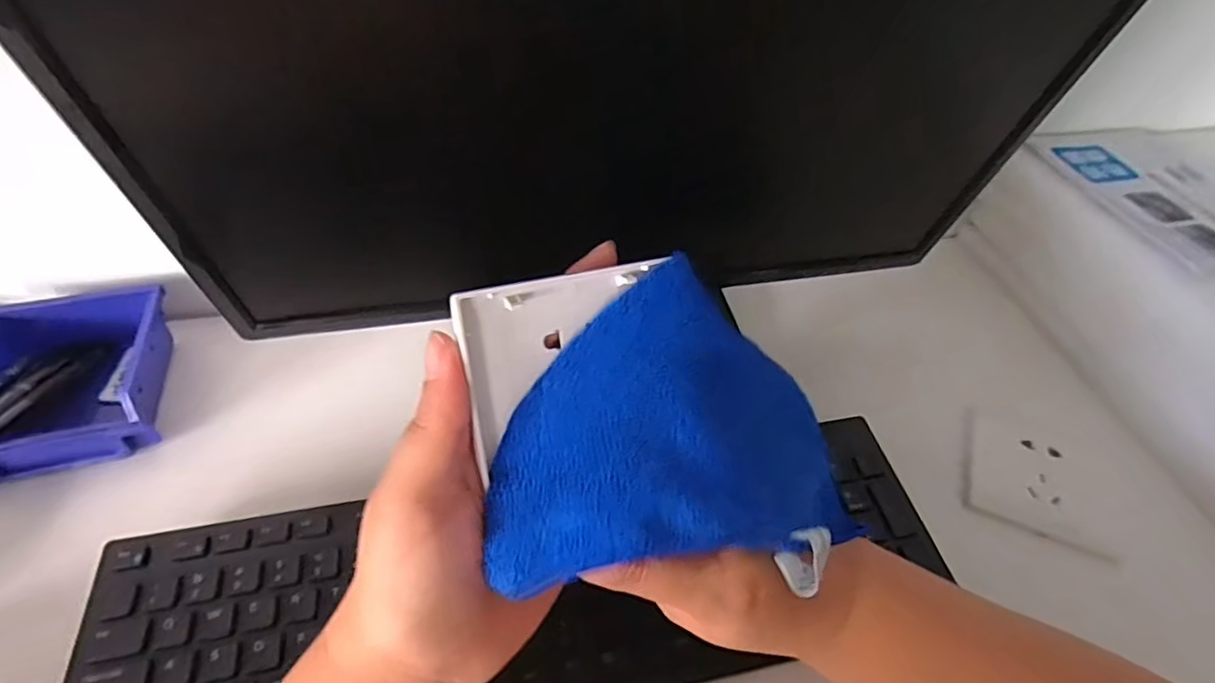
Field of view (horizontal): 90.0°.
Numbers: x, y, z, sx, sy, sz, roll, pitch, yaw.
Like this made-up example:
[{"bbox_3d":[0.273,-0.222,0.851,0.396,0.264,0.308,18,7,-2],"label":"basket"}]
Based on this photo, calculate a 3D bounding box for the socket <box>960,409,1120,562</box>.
[{"bbox_3d":[0.275,0.086,0.387,0.079,0.008,0.082,12,54,22],"label":"socket"}]

